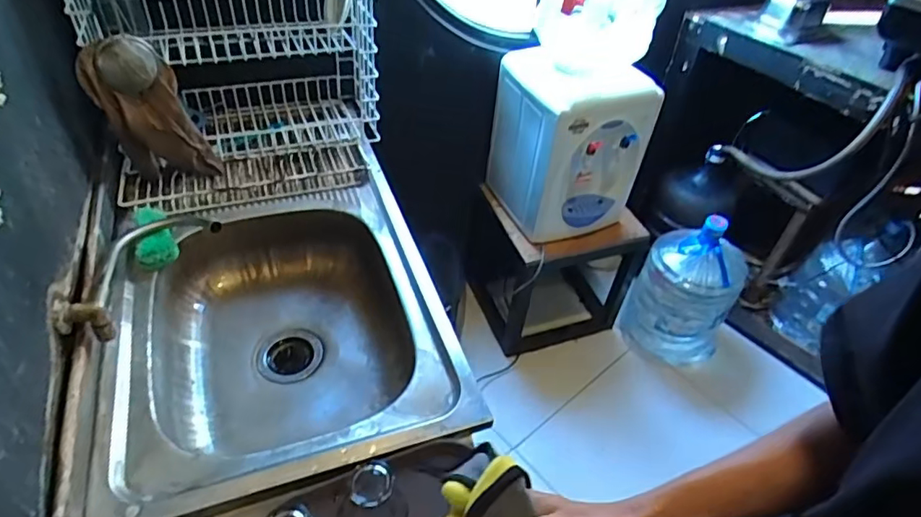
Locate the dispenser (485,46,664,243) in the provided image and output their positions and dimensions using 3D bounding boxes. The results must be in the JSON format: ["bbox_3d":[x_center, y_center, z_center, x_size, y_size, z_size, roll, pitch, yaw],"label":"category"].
[{"bbox_3d":[0.280,-0.322,1.462,0.325,0.417,0.275,-10,46,-16],"label":"dispenser"}]

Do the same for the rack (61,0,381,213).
[{"bbox_3d":[-0.385,-0.394,1.001,0.462,0.454,0.382,-3,45,-10],"label":"rack"}]

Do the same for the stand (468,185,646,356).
[{"bbox_3d":[0.291,-0.002,1.764,0.467,0.458,0.359,-13,47,-19],"label":"stand"}]

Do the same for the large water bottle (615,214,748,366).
[{"bbox_3d":[0.704,0.078,1.700,0.296,0.478,0.242,26,47,19],"label":"large water bottle"}]

